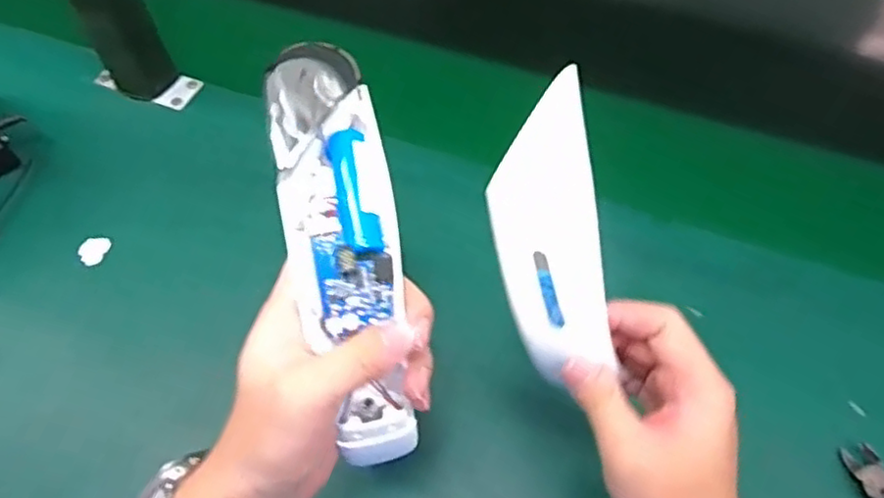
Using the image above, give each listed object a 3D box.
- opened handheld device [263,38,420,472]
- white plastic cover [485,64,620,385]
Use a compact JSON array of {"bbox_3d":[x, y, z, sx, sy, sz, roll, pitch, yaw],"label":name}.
[{"bbox_3d":[-0.048,-0.002,0.320,0.053,0.038,0.213,-10,84,-6],"label":"opened handheld device"},{"bbox_3d":[0.051,-0.008,0.312,0.049,0.018,0.141,-6,100,-3],"label":"white plastic cover"}]

